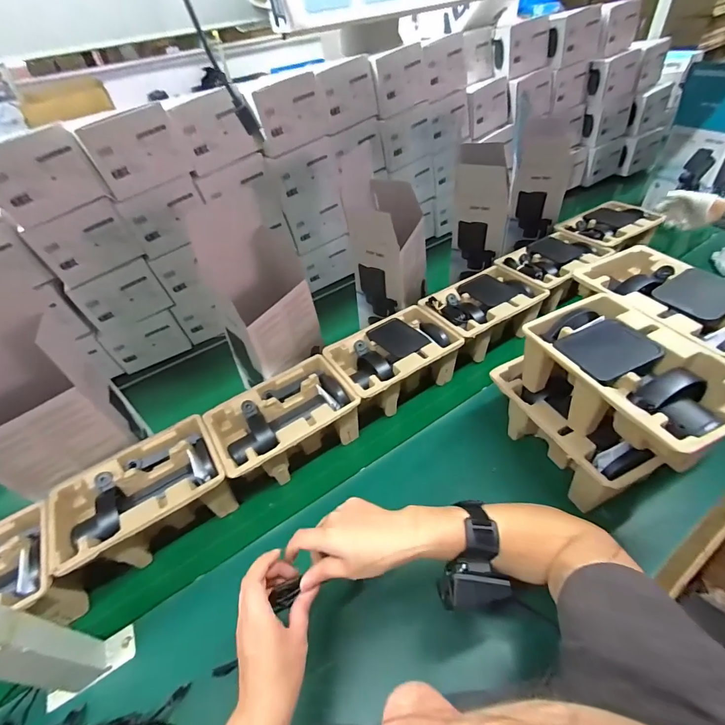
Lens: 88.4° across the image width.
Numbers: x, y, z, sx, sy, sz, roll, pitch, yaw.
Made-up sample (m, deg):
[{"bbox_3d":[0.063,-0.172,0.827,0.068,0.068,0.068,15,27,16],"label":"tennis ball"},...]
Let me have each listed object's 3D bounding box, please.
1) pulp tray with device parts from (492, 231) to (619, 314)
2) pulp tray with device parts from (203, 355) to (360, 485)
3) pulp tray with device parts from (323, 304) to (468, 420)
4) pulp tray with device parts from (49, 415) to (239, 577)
[{"bbox_3d":[0.427,-0.216,0.851,0.237,0.070,0.172,-29,50,-21],"label":"pulp tray with device parts"},{"bbox_3d":[-0.130,0.107,0.643,0.225,0.101,0.145,-28,50,-20],"label":"pulp tray with device parts"},{"bbox_3d":[0.057,0.000,0.710,0.229,0.097,0.150,-28,50,-20],"label":"pulp tray with device parts"},{"bbox_3d":[-0.321,0.205,0.569,0.222,0.098,0.149,-29,50,-21],"label":"pulp tray with device parts"}]

